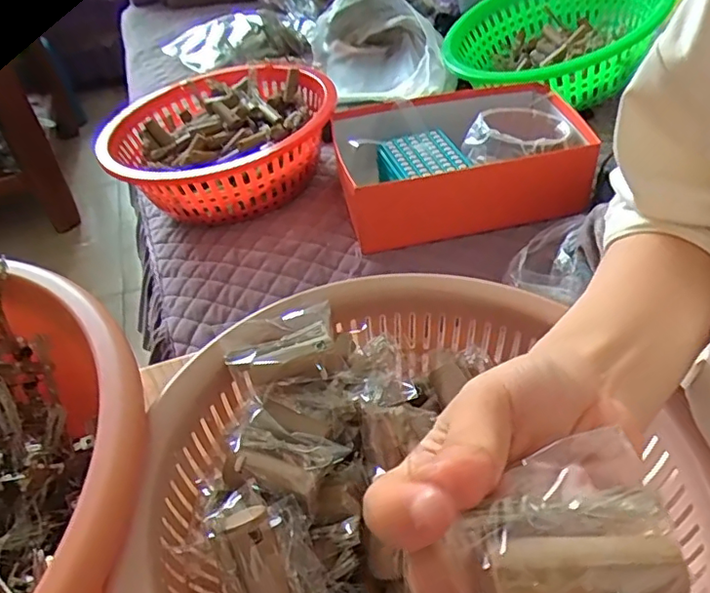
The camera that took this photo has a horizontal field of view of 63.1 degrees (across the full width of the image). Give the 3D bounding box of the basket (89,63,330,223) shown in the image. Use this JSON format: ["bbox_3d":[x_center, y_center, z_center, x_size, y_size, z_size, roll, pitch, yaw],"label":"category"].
[{"bbox_3d":[-0.191,-0.218,0.864,0.316,0.135,0.322,-16,42,-10],"label":"basket"}]

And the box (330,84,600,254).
[{"bbox_3d":[0.133,-0.187,0.780,0.313,0.100,0.221,-15,42,-8],"label":"box"}]

